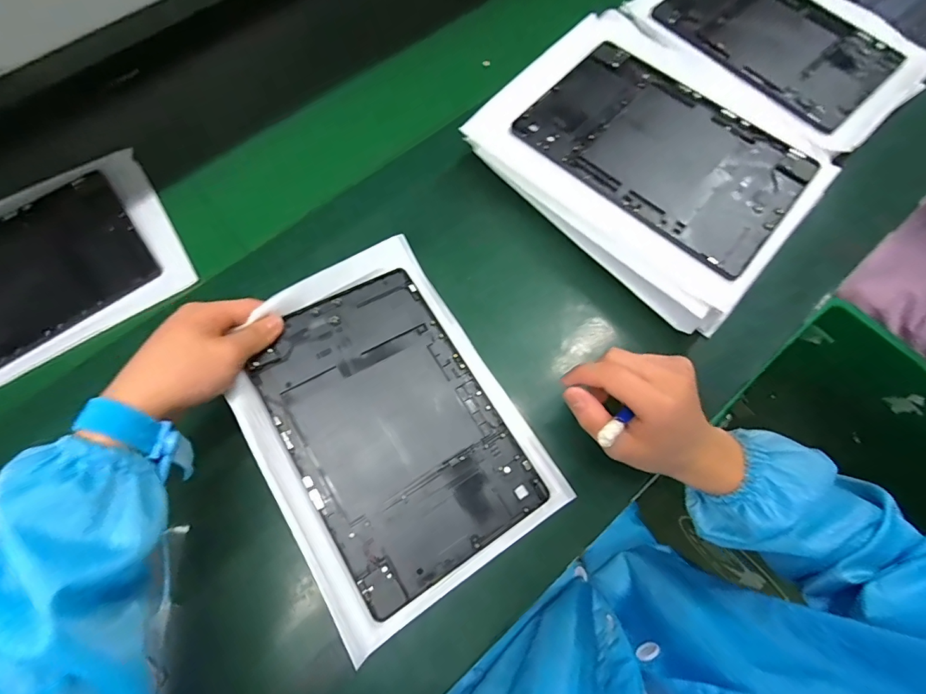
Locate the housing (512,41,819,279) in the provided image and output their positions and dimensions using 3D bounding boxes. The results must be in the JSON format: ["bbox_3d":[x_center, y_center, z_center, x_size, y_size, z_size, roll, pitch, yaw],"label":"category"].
[{"bbox_3d":[0.181,-0.182,0.400,0.234,0.009,0.152,40,75,13],"label":"housing"}]

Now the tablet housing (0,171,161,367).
[{"bbox_3d":[-0.425,-0.060,0.416,0.232,0.007,0.155,-36,73,-13],"label":"tablet housing"}]

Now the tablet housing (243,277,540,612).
[{"bbox_3d":[-0.056,0.059,0.353,0.154,0.004,0.233,-28,76,-21],"label":"tablet housing"}]

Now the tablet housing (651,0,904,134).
[{"bbox_3d":[0.346,-0.345,0.490,0.156,0.015,0.232,-38,74,-13],"label":"tablet housing"}]

